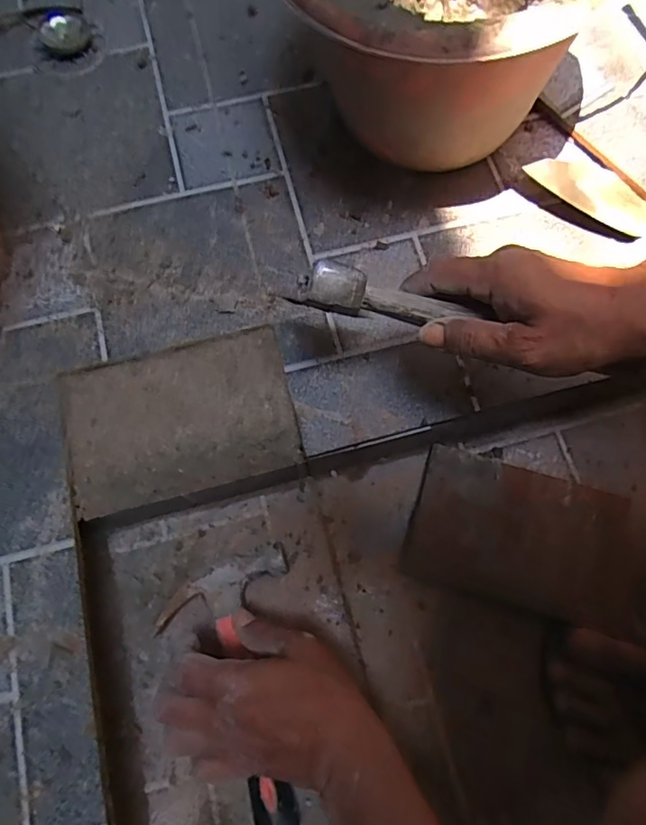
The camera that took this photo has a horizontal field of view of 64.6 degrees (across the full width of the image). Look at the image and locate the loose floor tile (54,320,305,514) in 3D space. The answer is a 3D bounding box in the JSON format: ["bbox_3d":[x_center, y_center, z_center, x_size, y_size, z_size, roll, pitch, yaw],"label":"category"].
[{"bbox_3d":[-0.124,0.005,0.446,0.193,0.012,0.128,-15,74,-3],"label":"loose floor tile"}]

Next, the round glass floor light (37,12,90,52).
[{"bbox_3d":[-0.281,-0.409,0.550,0.054,0.009,0.047,-7,74,-1],"label":"round glass floor light"}]

